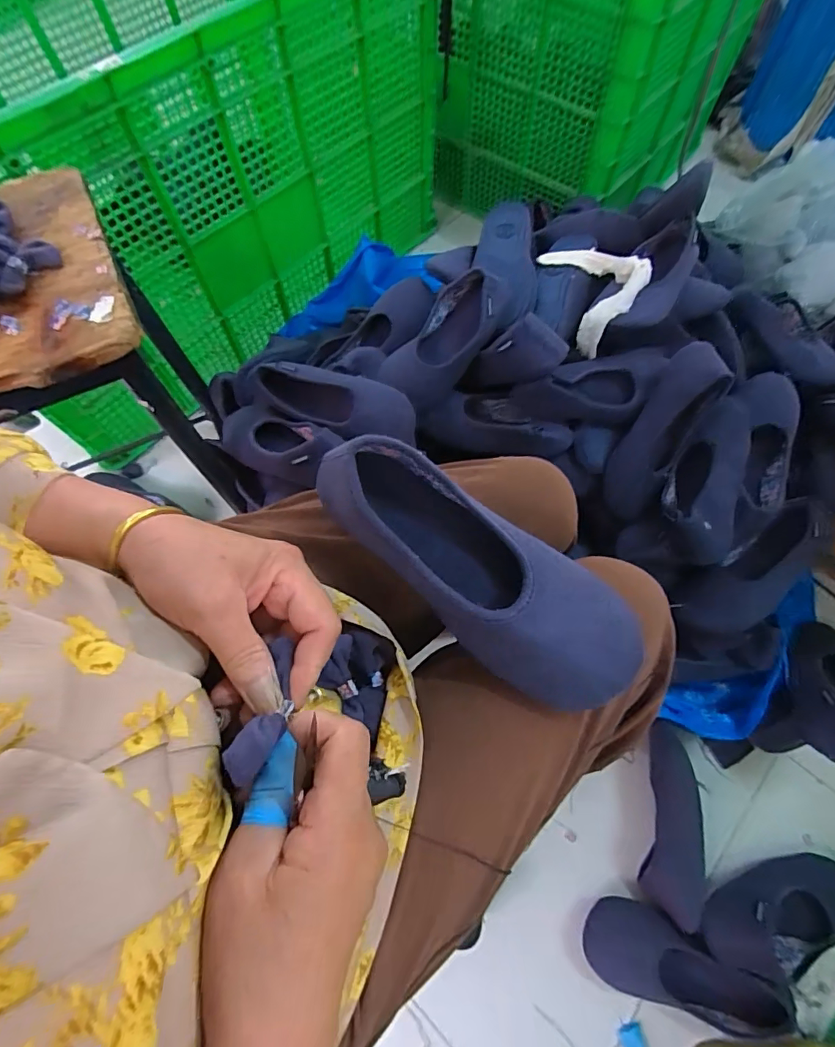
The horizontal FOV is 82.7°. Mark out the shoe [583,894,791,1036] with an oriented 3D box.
[{"bbox_3d":[0.332,0.564,0.592,0.223,0.078,0.098,21,68,10],"label":"shoe"}]

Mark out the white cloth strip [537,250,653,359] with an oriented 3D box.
[{"bbox_3d":[0.264,-0.360,0.715,0.096,0.096,0.180,-20,67,-7],"label":"white cloth strip"}]

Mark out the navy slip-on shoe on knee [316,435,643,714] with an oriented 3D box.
[{"bbox_3d":[0.040,0.021,0.315,0.235,0.067,0.094,42,73,17],"label":"navy slip-on shoe on knee"}]

